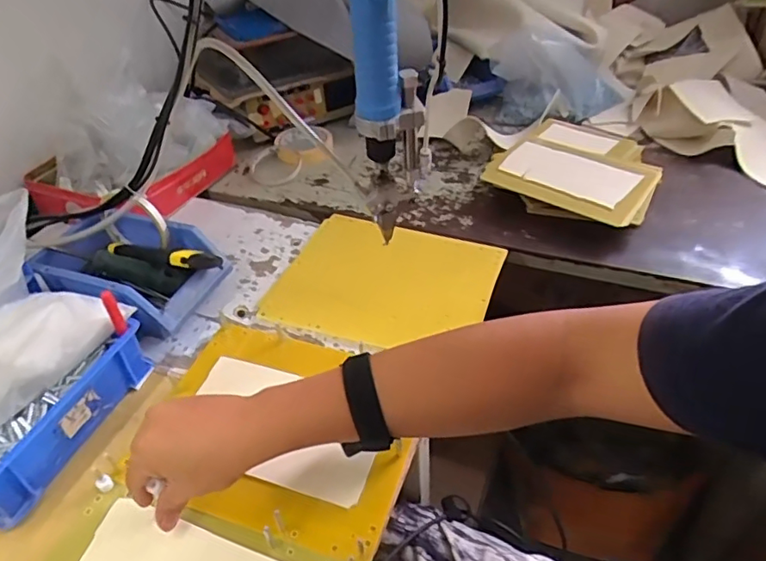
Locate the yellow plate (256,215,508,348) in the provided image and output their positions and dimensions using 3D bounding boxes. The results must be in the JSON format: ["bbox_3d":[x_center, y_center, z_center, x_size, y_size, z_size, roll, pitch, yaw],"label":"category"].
[{"bbox_3d":[0.006,-0.002,0.666,0.245,0.013,0.201,11,44,15],"label":"yellow plate"}]

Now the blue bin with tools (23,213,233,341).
[{"bbox_3d":[-0.284,-0.003,0.634,0.184,0.080,0.131,9,43,13],"label":"blue bin with tools"}]

